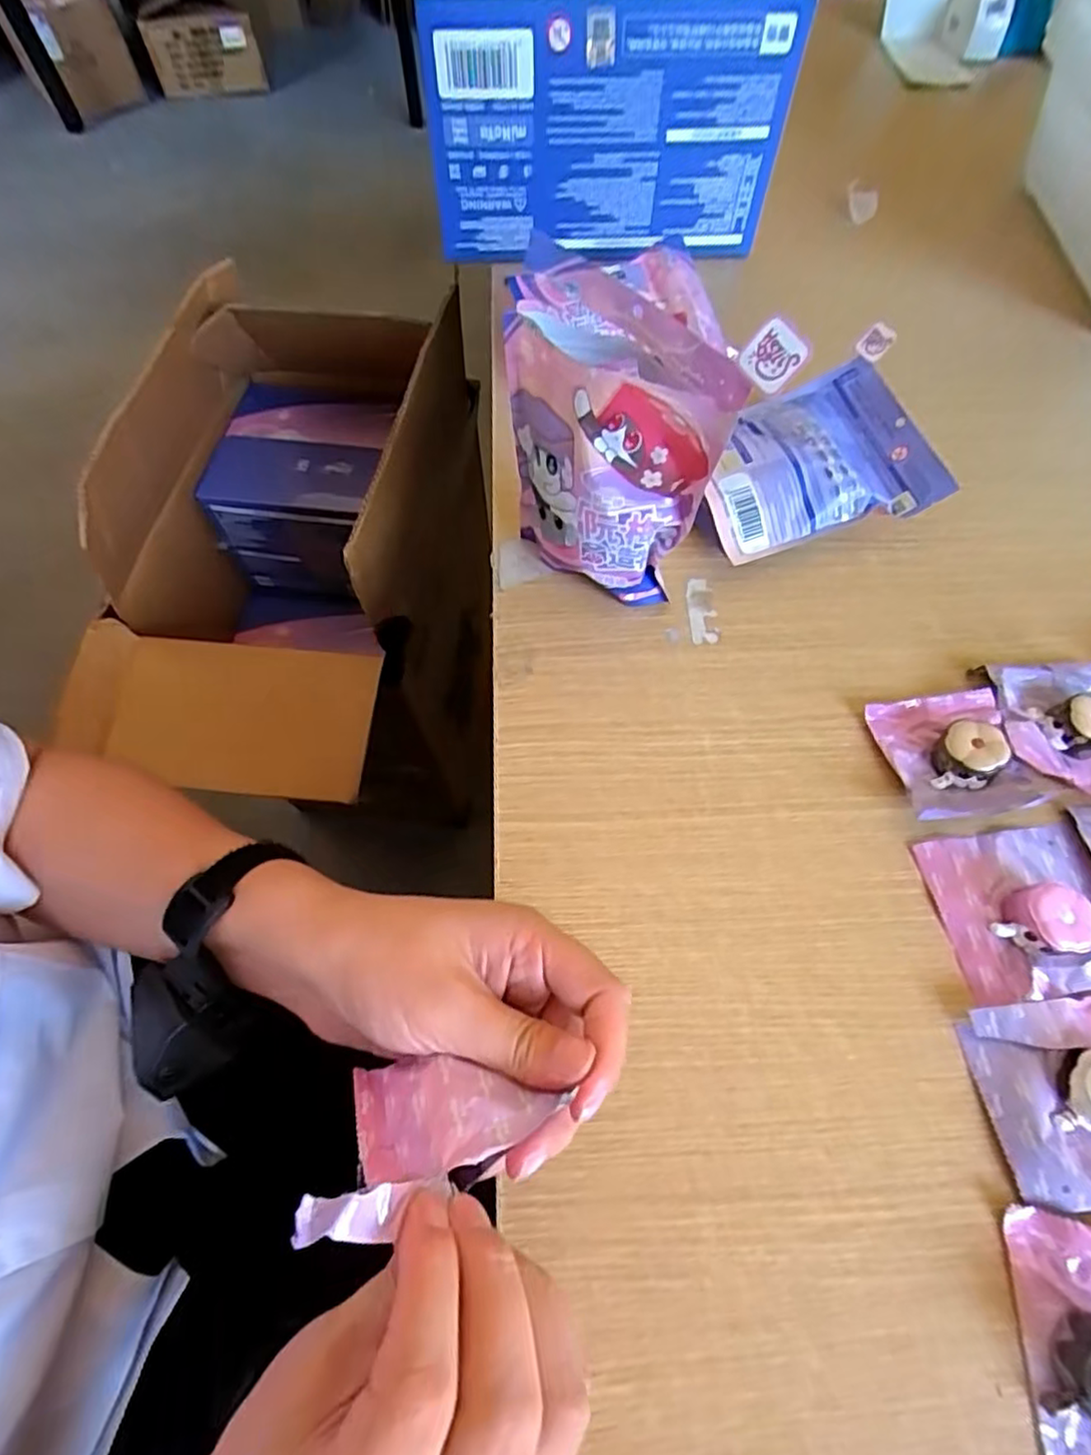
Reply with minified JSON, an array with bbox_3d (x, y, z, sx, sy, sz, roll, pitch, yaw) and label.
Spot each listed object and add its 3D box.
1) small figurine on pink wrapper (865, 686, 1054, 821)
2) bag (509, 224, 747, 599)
[{"bbox_3d":[0.232,0.013,0.366,0.075,0.025,0.075,-7,63,-3],"label":"small figurine on pink wrapper"},{"bbox_3d":[0.038,-0.156,0.369,0.124,0.178,0.068,19,54,10],"label":"bag"}]

